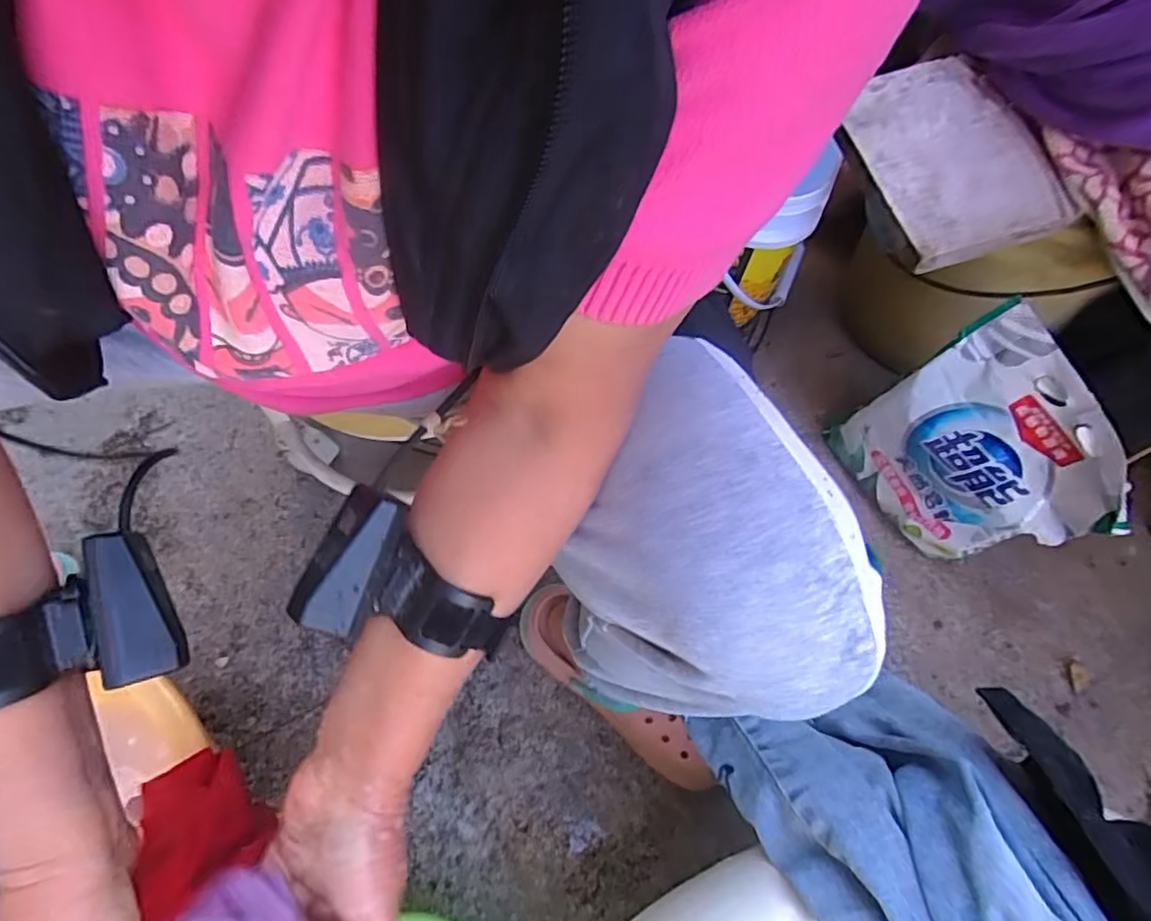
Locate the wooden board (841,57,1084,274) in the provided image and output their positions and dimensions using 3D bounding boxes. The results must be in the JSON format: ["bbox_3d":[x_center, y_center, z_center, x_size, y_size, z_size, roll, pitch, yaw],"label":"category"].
[{"bbox_3d":[0.325,-0.270,0.567,0.142,0.018,0.195,-17,72,-4],"label":"wooden board"}]

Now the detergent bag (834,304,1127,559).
[{"bbox_3d":[0.400,-0.001,0.647,0.050,0.242,0.211,-29,79,-38],"label":"detergent bag"}]

